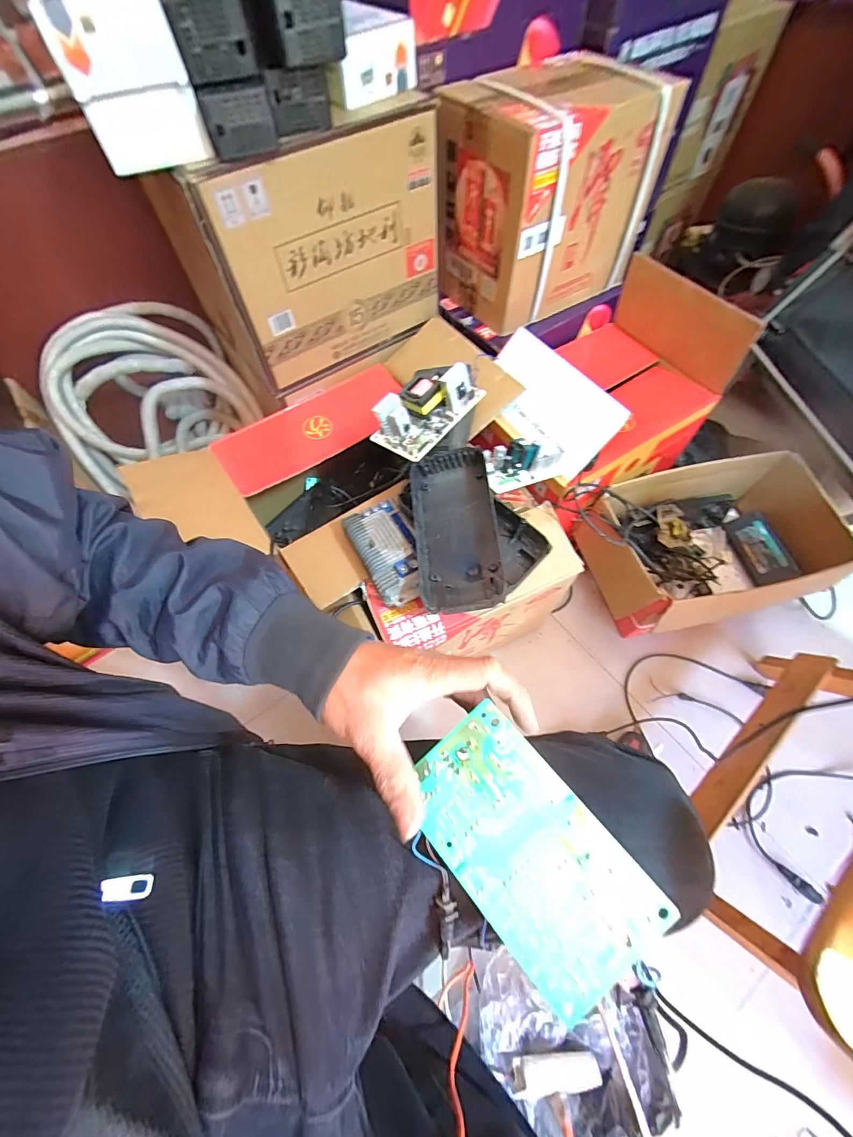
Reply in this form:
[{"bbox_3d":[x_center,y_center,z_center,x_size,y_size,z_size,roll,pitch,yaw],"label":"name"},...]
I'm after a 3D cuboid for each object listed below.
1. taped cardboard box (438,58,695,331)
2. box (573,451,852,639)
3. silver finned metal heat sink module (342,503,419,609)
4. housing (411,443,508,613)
[{"bbox_3d":[0.213,-0.670,0.762,0.339,0.301,0.217,-31,65,-13],"label":"taped cardboard box"},{"bbox_3d":[0.550,-0.039,0.832,0.458,0.177,0.282,-13,63,-4],"label":"box"},{"bbox_3d":[-0.057,-0.025,0.588,0.079,0.030,0.153,-23,64,-9],"label":"silver finned metal heat sink module"},{"bbox_3d":[0.036,-0.050,0.552,0.106,0.033,0.221,-11,72,15],"label":"housing"}]

